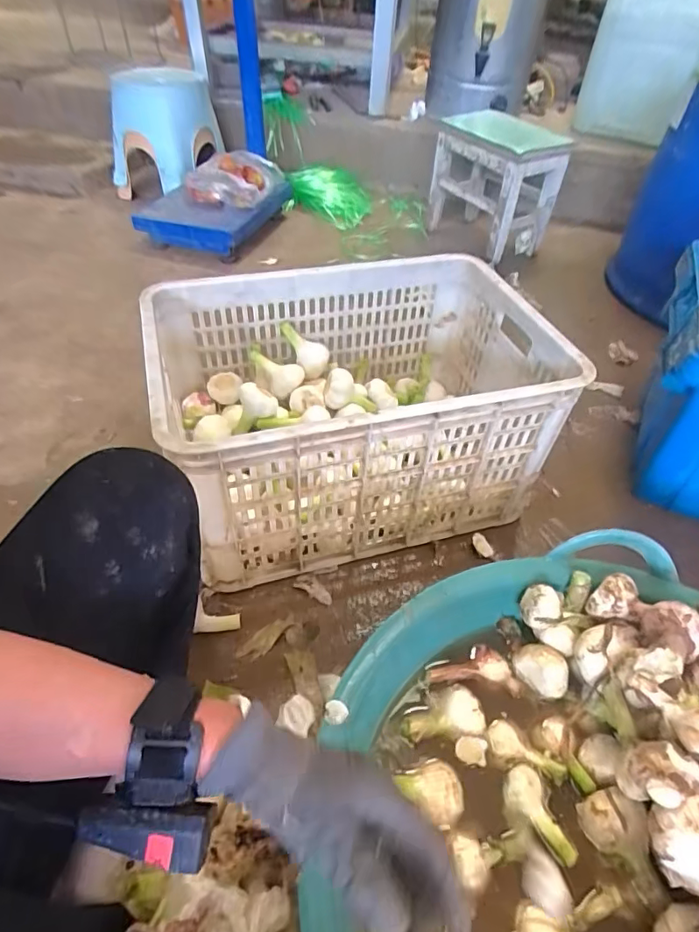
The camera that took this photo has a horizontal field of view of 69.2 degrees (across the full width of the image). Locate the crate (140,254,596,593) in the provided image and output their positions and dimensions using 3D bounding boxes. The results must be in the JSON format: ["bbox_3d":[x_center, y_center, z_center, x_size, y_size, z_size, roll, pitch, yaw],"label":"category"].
[{"bbox_3d":[0.010,-0.080,0.768,0.527,0.302,0.354,-13,49,-16],"label":"crate"}]

